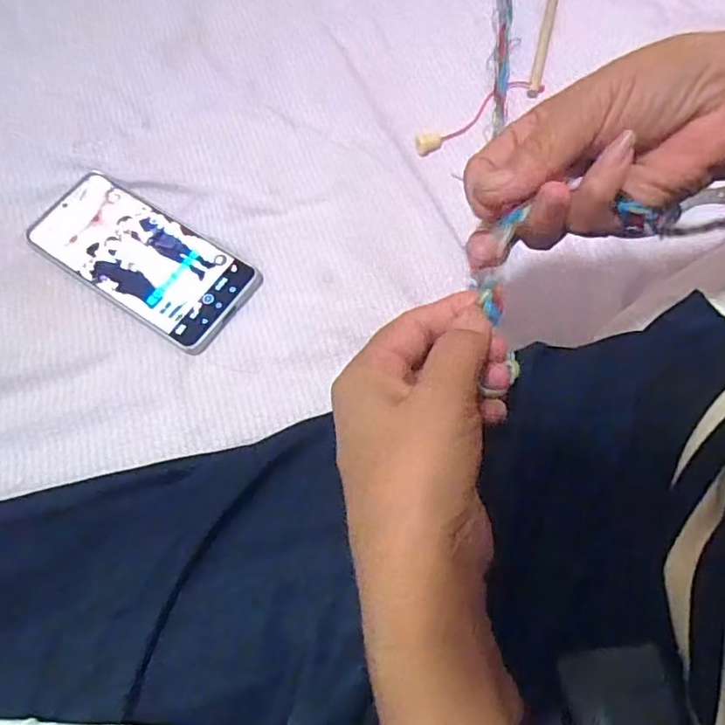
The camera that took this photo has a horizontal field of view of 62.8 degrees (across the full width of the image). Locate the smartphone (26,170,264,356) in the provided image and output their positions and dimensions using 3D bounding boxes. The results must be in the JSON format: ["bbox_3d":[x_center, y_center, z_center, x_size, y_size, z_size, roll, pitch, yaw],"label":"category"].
[{"bbox_3d":[-0.158,-0.075,0.423,0.168,0.012,0.078,30,70,15],"label":"smartphone"}]

